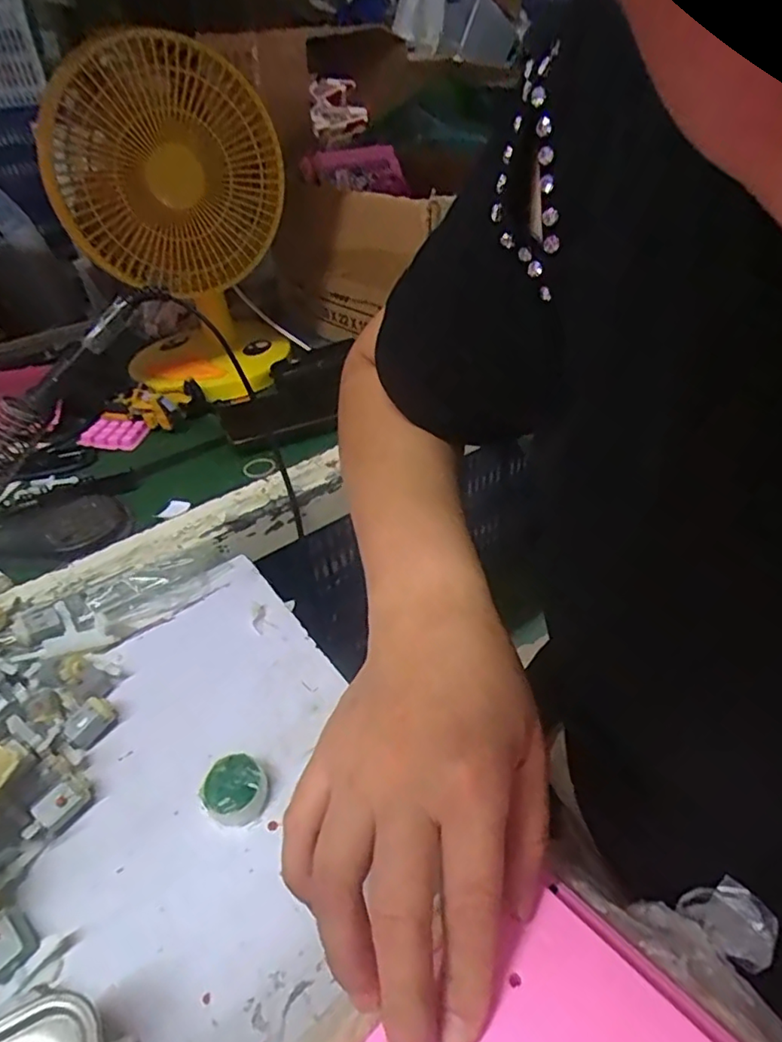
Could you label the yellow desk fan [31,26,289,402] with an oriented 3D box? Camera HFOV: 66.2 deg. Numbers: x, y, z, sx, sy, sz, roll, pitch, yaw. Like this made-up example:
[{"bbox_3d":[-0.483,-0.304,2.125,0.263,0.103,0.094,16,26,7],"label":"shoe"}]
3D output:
[{"bbox_3d":[-0.212,-0.300,0.637,0.207,0.316,0.213,-8,39,-3],"label":"yellow desk fan"}]

